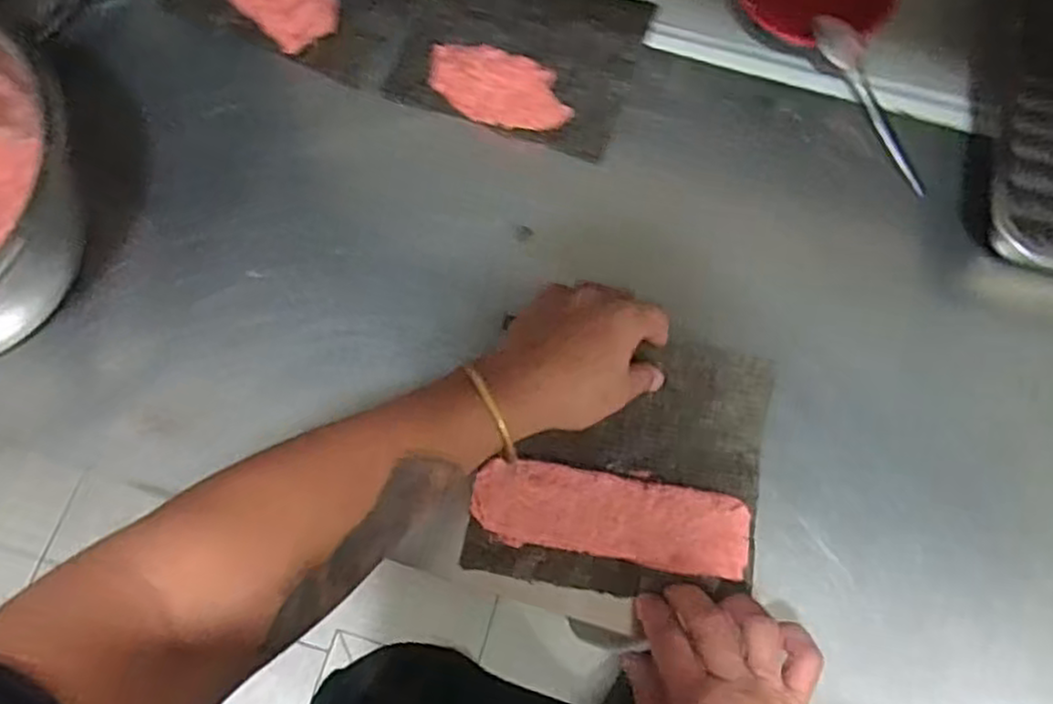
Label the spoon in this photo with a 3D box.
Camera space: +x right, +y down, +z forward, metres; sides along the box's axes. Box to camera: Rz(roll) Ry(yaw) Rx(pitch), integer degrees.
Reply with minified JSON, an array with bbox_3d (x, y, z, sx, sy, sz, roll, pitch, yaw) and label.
[{"bbox_3d":[0.289,-0.209,0.603,0.028,0.016,0.167,-27,89,-10],"label":"spoon"}]

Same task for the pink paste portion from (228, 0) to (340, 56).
[{"bbox_3d":[-0.219,-0.314,0.637,0.108,0.023,0.071,42,76,12],"label":"pink paste portion"}]

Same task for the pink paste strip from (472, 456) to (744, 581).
[{"bbox_3d":[0.060,0.116,0.507,0.190,0.009,0.058,9,72,2],"label":"pink paste strip"}]

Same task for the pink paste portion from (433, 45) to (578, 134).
[{"bbox_3d":[-0.022,-0.220,0.602,0.119,0.025,0.057,17,72,5],"label":"pink paste portion"}]

